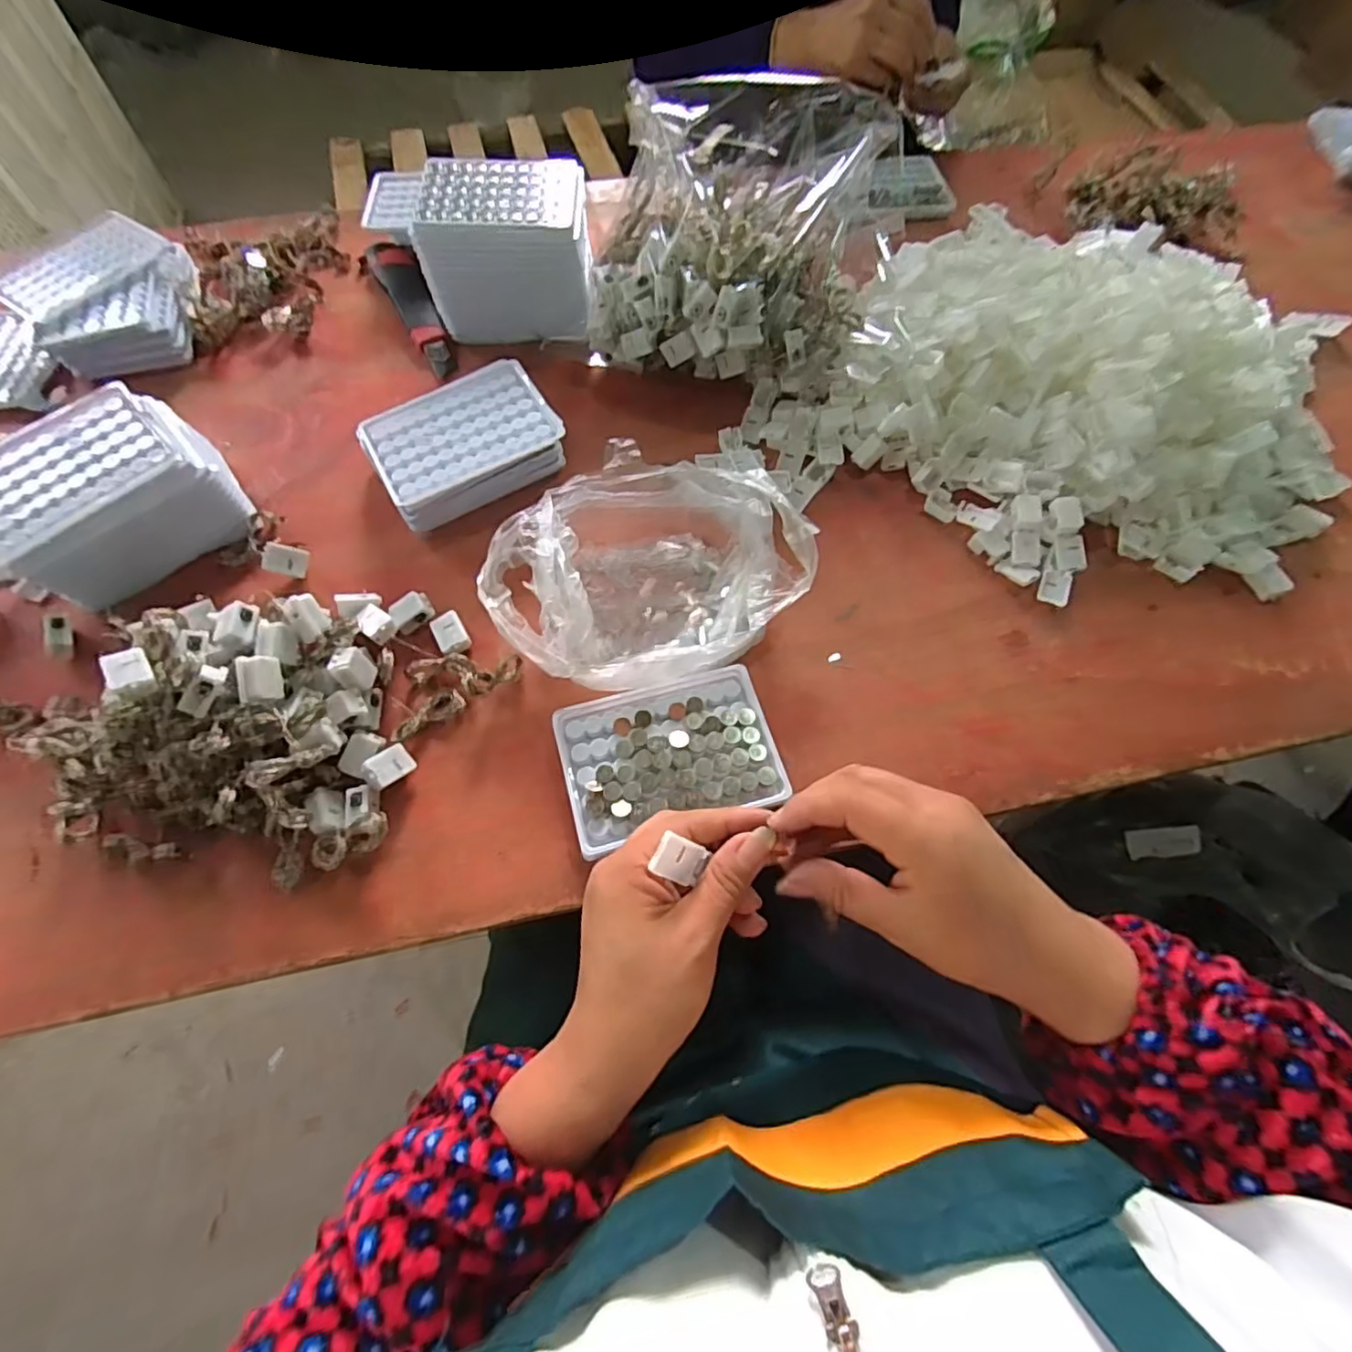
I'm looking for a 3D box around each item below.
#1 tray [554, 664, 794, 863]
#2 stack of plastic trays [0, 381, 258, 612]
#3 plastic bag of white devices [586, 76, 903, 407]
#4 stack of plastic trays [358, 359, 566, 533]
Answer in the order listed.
[{"bbox_3d":[-0.005,0.047,0.393,0.129,0.016,0.094,-14,67,-7],"label":"tray"},{"bbox_3d":[-0.397,-0.122,0.440,0.146,0.072,0.109,-38,71,-17],"label":"stack of plastic trays"},{"bbox_3d":[0.062,-0.357,0.510,0.230,0.169,0.208,16,66,6],"label":"plastic bag of white devices"},{"bbox_3d":[-0.159,-0.172,0.480,0.133,0.047,0.105,-30,69,-14],"label":"stack of plastic trays"}]

